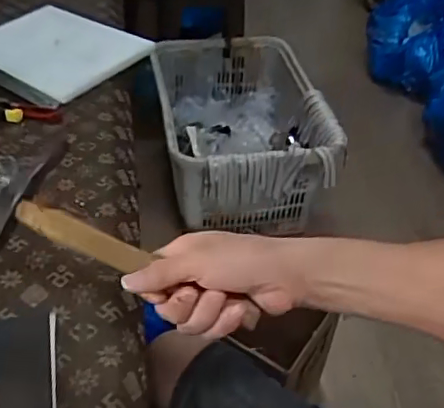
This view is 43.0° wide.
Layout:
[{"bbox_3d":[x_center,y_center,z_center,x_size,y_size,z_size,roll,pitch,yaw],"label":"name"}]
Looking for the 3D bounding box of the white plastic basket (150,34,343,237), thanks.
[{"bbox_3d":[0.039,-0.225,1.743,0.462,0.311,0.671,-6,42,-10],"label":"white plastic basket"}]

